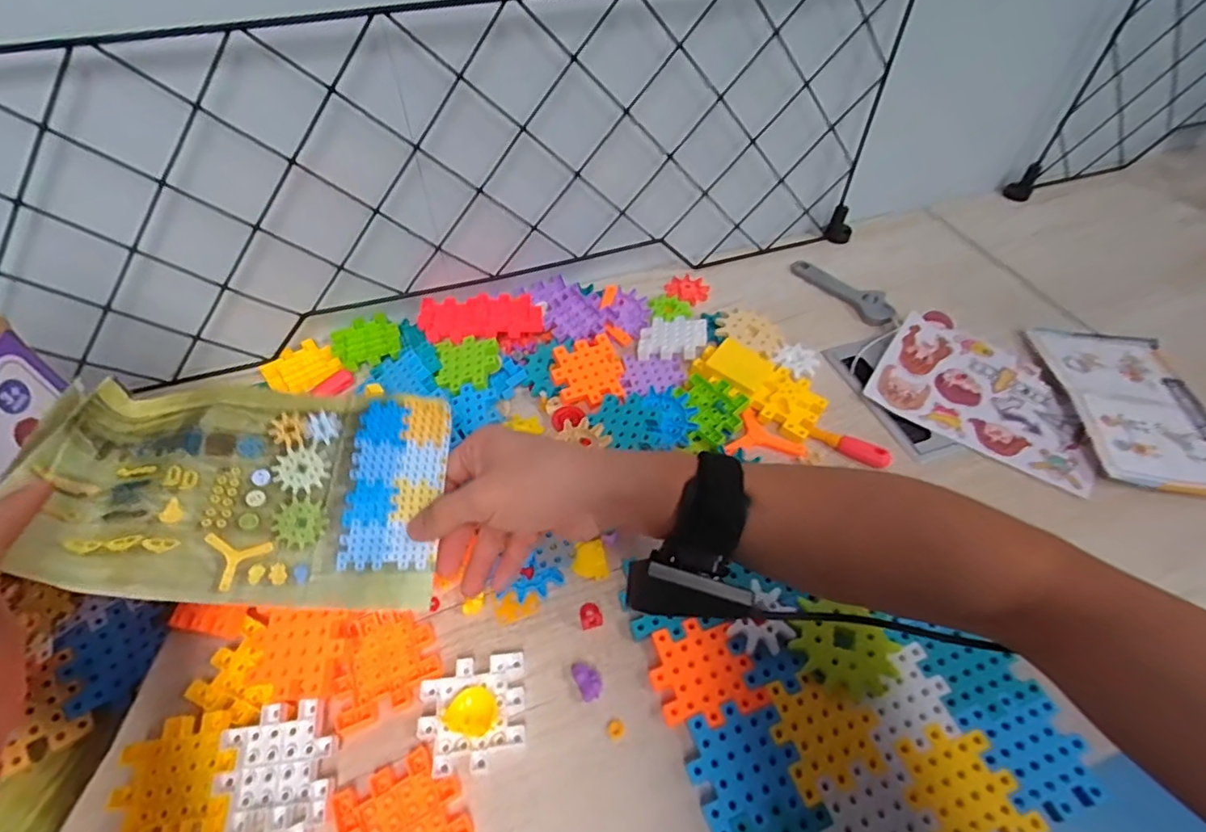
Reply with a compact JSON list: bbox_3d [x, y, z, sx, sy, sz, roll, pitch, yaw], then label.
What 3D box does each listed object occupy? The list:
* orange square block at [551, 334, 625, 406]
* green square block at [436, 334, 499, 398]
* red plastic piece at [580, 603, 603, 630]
[{"bbox_3d":[-0.014,-0.046,0.571,0.071,0.010,0.073,-12,65,-17],"label":"orange square block"},{"bbox_3d":[-0.136,-0.054,0.568,0.060,0.006,0.072,-7,51,-4],"label":"green square block"},{"bbox_3d":[-0.009,0.152,0.437,0.016,0.013,0.020,-11,52,-7],"label":"red plastic piece"}]

